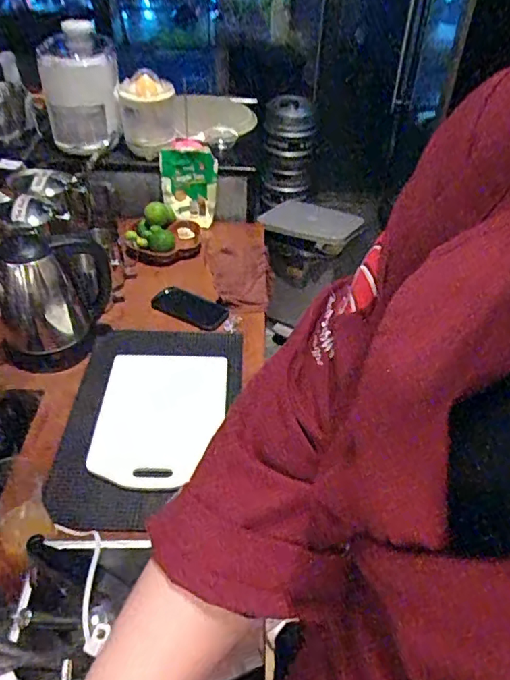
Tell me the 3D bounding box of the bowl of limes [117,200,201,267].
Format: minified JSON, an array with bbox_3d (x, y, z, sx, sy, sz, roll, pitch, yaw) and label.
[{"bbox_3d":[-0.232,-0.261,1.339,0.189,0.082,0.185,2,41,-1],"label":"bowl of limes"}]

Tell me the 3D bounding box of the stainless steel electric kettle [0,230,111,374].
[{"bbox_3d":[-0.395,-0.081,1.049,0.211,0.275,0.173,-9,42,-13],"label":"stainless steel electric kettle"}]

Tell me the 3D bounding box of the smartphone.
[{"bbox_3d":[-0.145,-0.071,1.184,0.173,0.013,0.091,23,45,22],"label":"smartphone"}]

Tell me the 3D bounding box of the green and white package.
[{"bbox_3d":[-0.174,-0.421,1.424,0.142,0.227,0.050,0,2,-4],"label":"green and white package"}]

